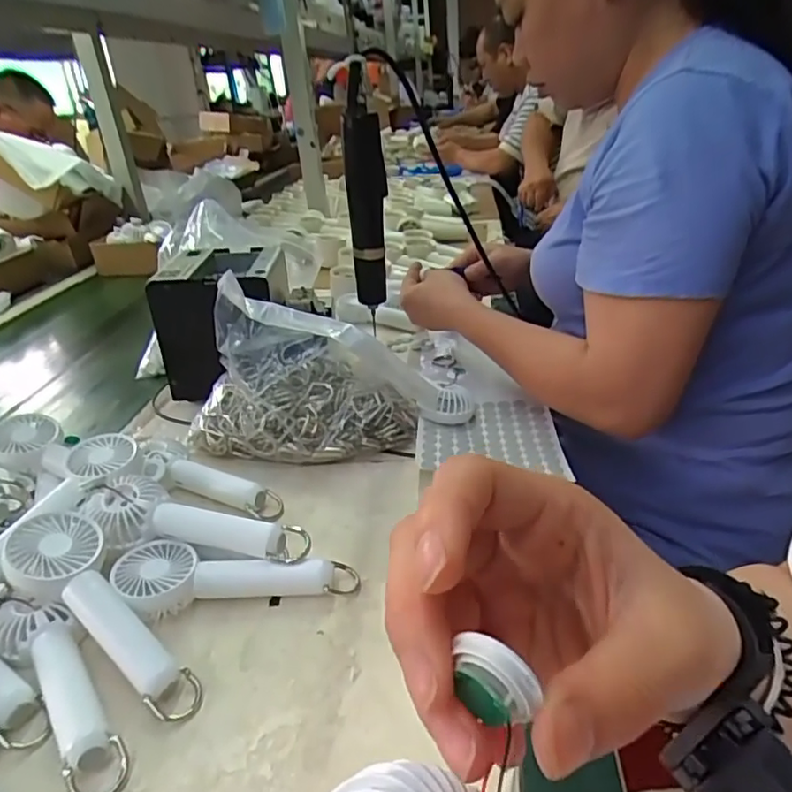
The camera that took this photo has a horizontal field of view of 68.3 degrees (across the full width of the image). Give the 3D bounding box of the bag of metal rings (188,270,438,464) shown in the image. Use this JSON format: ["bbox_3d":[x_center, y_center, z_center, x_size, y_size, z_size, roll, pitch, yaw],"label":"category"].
[{"bbox_3d":[-0.087,-0.017,0.558,0.234,0.123,0.115,-4,29,-2],"label":"bag of metal rings"}]

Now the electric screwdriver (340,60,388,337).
[{"bbox_3d":[-0.028,-0.186,0.609,0.040,0.225,0.028,-3,28,3],"label":"electric screwdriver"}]

